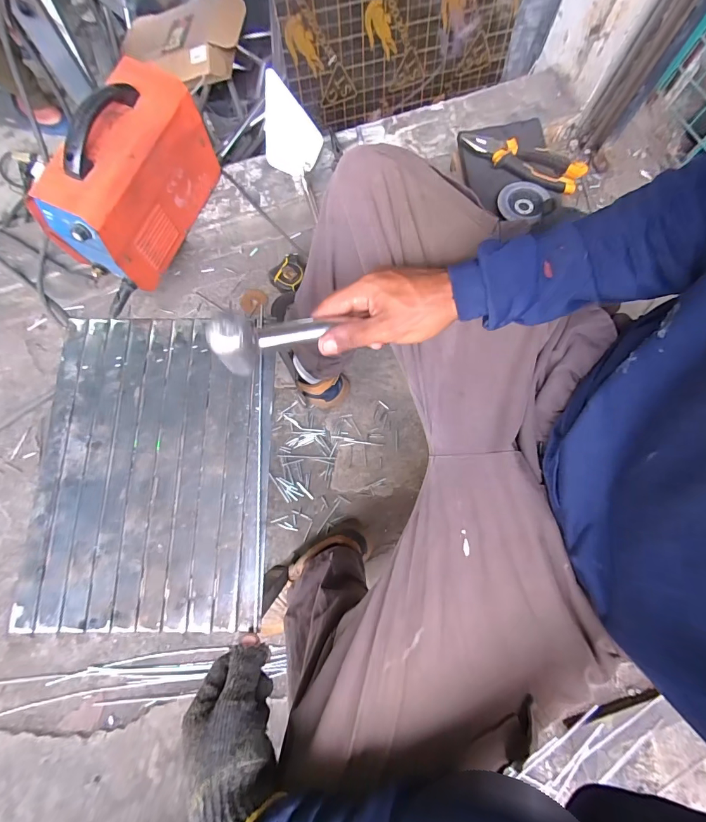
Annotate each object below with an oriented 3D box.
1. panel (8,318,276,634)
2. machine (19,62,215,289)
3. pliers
[{"bbox_3d":[-0.219,0.059,0.425,0.249,0.009,0.337,0,78,-1],"label":"panel"},{"bbox_3d":[-0.418,-0.435,0.700,0.151,0.220,0.313,22,77,5],"label":"machine"},{"bbox_3d":[0.265,-0.403,0.604,0.196,0.024,0.055,29,77,6],"label":"pliers"}]

